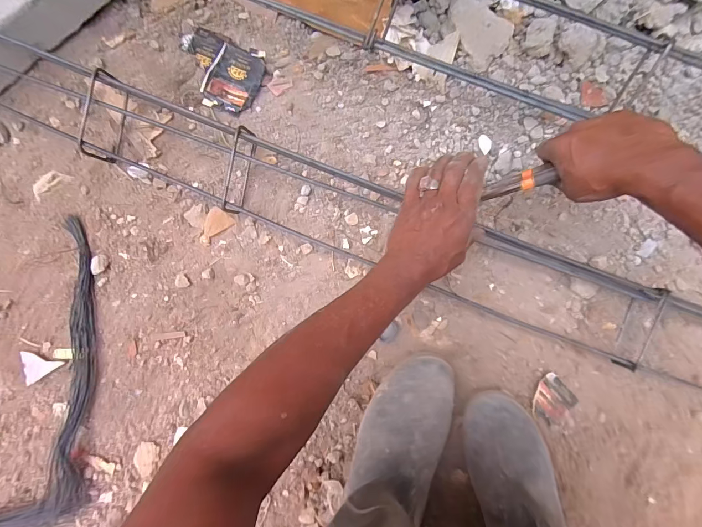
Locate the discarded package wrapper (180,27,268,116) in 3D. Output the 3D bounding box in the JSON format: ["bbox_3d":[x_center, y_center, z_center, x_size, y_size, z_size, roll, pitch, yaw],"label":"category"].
[{"bbox_3d":[-0.213,-0.306,0.565,0.139,0.022,0.109,22,86,1],"label":"discarded package wrapper"}]

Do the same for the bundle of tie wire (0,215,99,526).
[{"bbox_3d":[-0.574,0.163,0.504,0.395,0.035,0.445,-4,85,-1],"label":"bundle of tie wire"}]

